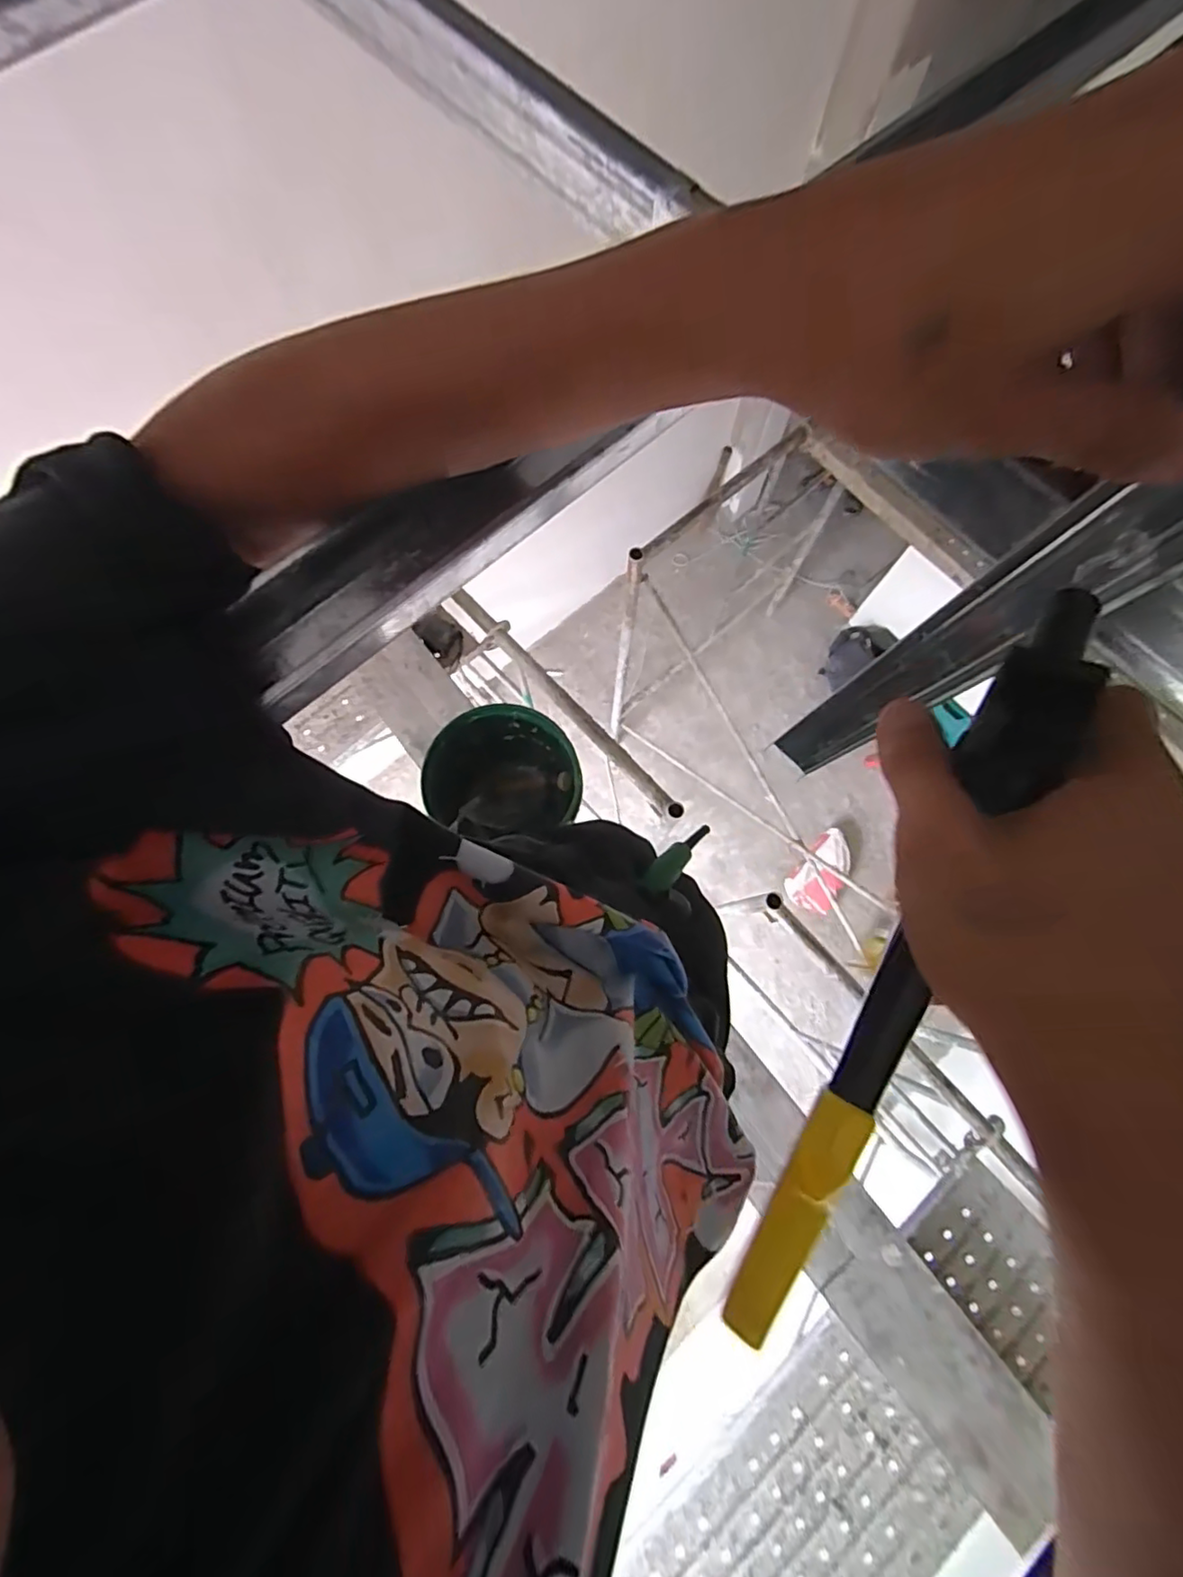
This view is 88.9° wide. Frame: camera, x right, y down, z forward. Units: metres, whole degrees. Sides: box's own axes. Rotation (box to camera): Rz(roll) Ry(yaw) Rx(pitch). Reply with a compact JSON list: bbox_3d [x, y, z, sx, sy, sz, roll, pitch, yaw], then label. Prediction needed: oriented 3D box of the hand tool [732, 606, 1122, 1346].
[{"bbox_3d":[0.101,0.065,0.196,0.024,0.016,0.259,21,97,5],"label":"hand tool"}]

